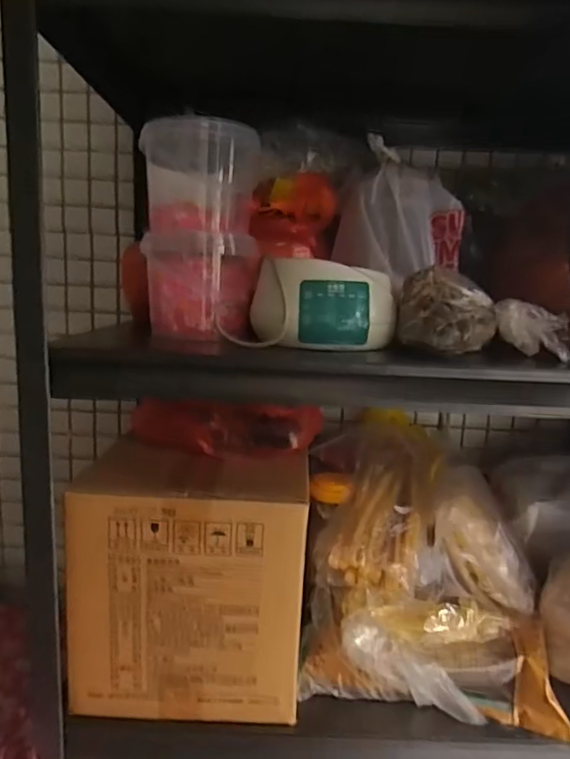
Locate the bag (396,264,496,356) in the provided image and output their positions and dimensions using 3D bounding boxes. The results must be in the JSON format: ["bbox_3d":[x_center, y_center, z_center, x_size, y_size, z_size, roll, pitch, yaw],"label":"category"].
[{"bbox_3d":[0.189,-0.081,0.631,0.107,0.091,0.093,5,10,15],"label":"bag"}]

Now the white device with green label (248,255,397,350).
[{"bbox_3d":[0.048,-0.093,0.662,0.149,0.098,0.107,-1,10,-19],"label":"white device with green label"}]

